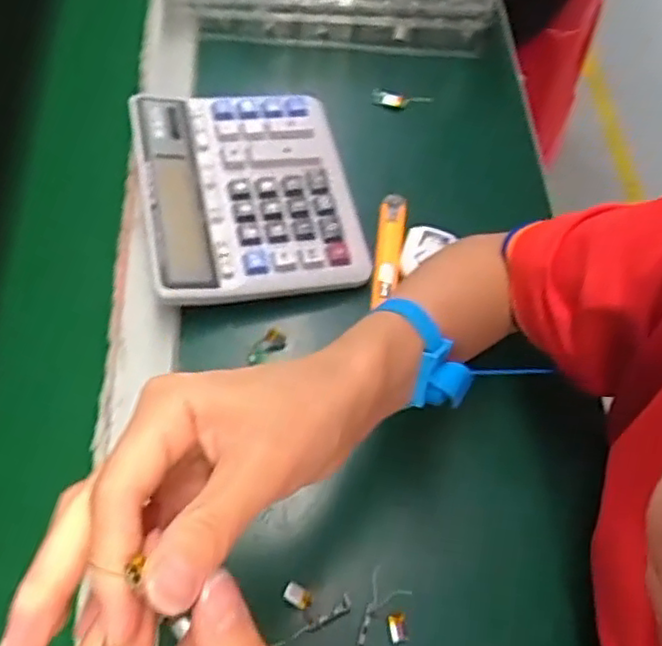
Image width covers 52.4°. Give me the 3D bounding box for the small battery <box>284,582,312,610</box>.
[{"bbox_3d":[-0.020,0.164,0.402,0.017,0.005,0.011,35,65,15],"label":"small battery"}]

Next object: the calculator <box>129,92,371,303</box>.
[{"bbox_3d":[-0.063,-0.105,0.510,0.149,0.032,0.181,-10,62,-9],"label":"calculator"}]

